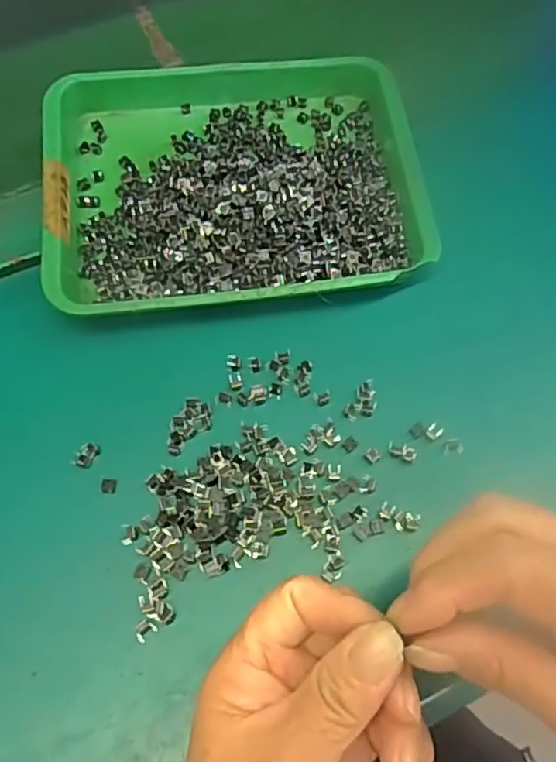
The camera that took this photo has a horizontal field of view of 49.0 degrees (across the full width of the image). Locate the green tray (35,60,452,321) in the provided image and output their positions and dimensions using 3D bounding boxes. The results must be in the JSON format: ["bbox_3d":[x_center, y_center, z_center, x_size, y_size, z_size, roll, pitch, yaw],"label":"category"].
[{"bbox_3d":[-0.025,-0.121,0.360,0.212,0.028,0.170,-8,66,-1],"label":"green tray"}]

